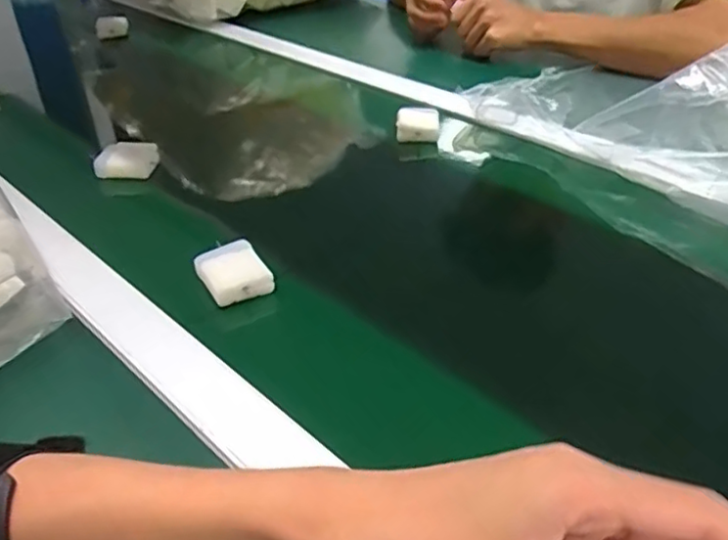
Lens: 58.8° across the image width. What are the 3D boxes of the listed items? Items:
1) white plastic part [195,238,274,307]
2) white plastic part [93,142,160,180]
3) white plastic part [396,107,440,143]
[{"bbox_3d":[-0.094,0.002,0.463,0.044,0.018,0.048,-21,40,-24],"label":"white plastic part"},{"bbox_3d":[-0.224,-0.104,0.612,0.057,0.029,0.028,-7,36,-7],"label":"white plastic part"},{"bbox_3d":[0.057,-0.153,0.674,0.043,0.021,0.051,2,36,6],"label":"white plastic part"}]

